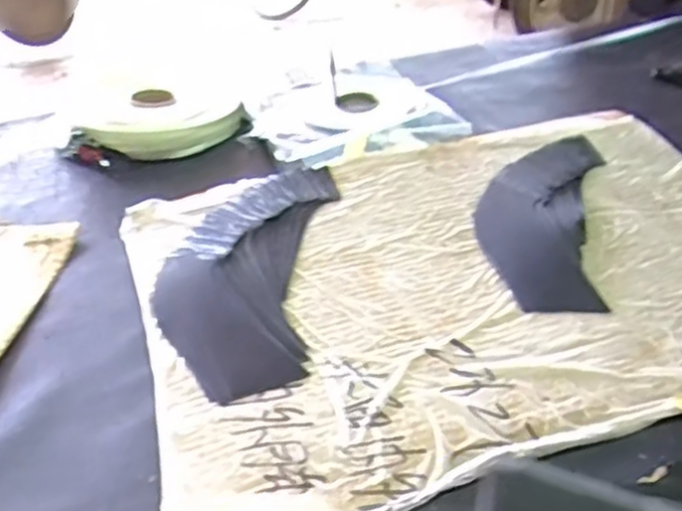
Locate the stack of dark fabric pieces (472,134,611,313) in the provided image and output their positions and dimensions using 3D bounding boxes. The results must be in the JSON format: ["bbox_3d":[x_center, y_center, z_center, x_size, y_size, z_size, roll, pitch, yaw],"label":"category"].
[{"bbox_3d":[0.163,-0.042,0.596,0.093,0.016,0.244,5,35,15],"label":"stack of dark fabric pieces"}]

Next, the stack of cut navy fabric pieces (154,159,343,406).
[{"bbox_3d":[-0.072,0.007,0.543,0.116,0.024,0.247,0,34,7],"label":"stack of cut navy fabric pieces"}]

